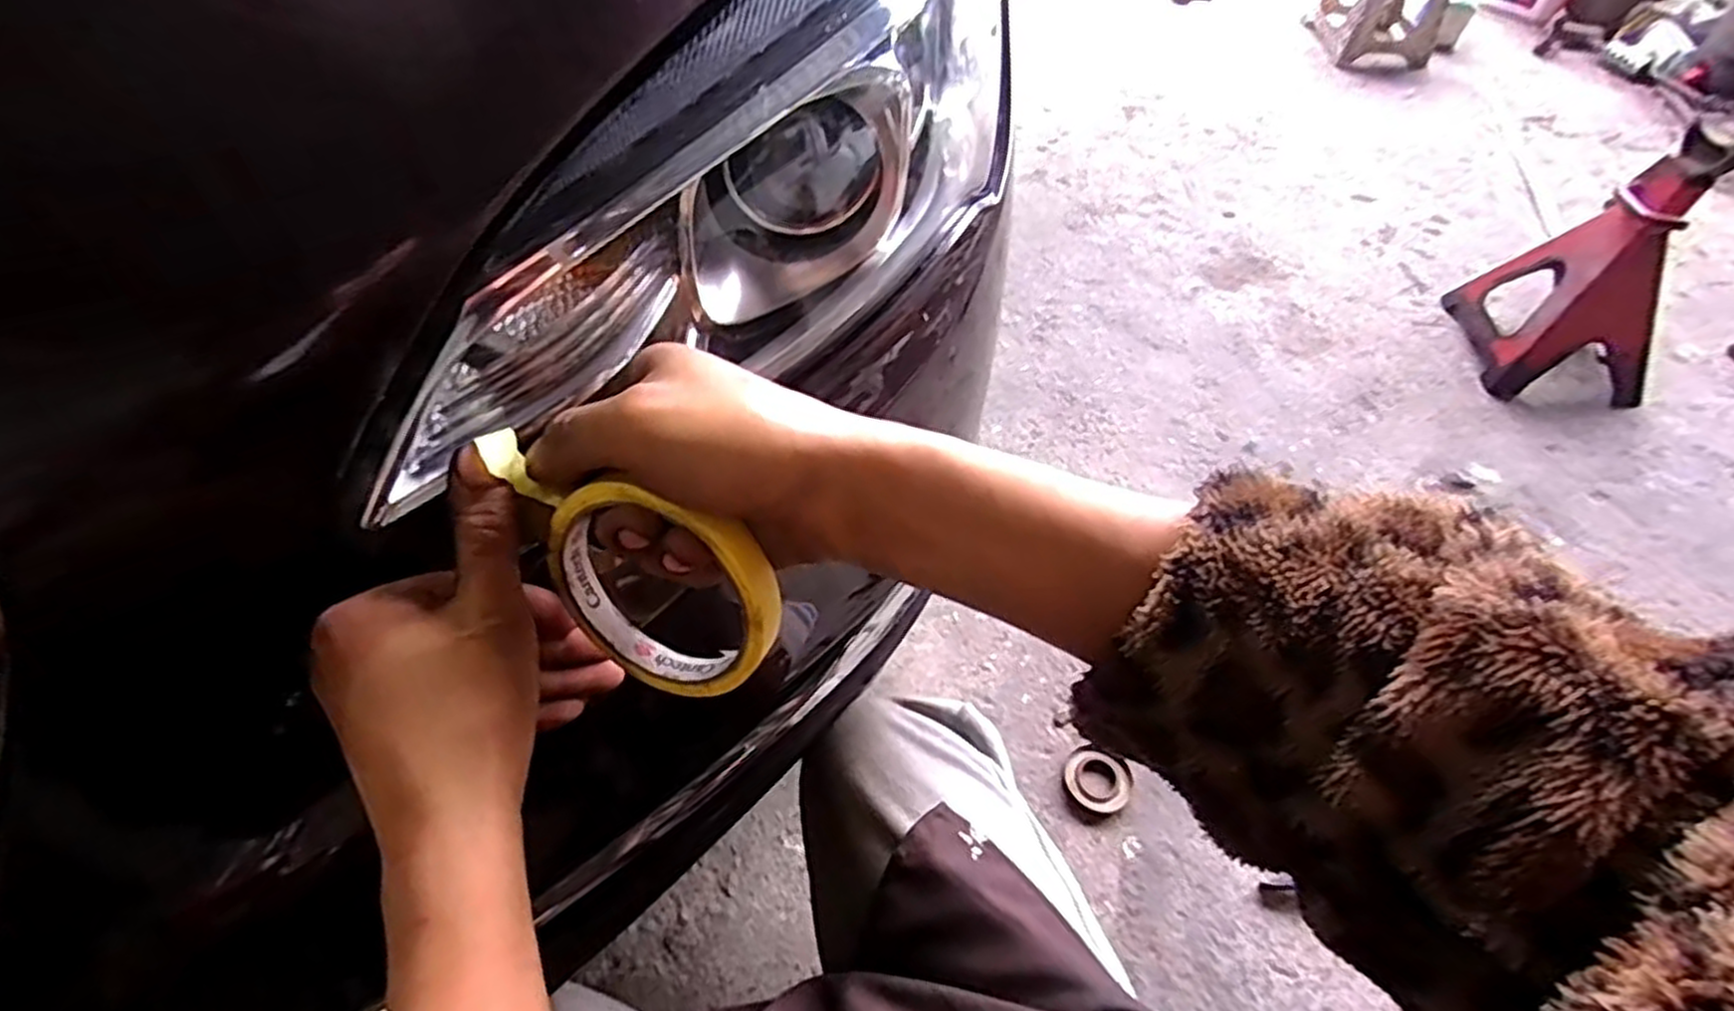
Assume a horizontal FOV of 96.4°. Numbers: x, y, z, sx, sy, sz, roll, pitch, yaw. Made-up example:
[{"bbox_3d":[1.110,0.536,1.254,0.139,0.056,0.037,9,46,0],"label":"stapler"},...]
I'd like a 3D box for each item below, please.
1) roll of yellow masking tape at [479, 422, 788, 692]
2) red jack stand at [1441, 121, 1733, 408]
[{"bbox_3d":[-0.084,0.029,0.289,0.116,0.094,0.014,17,35,16],"label":"roll of yellow masking tape"},{"bbox_3d":[1.093,-0.361,1.131,0.211,0.410,0.246,9,52,8],"label":"red jack stand"}]

